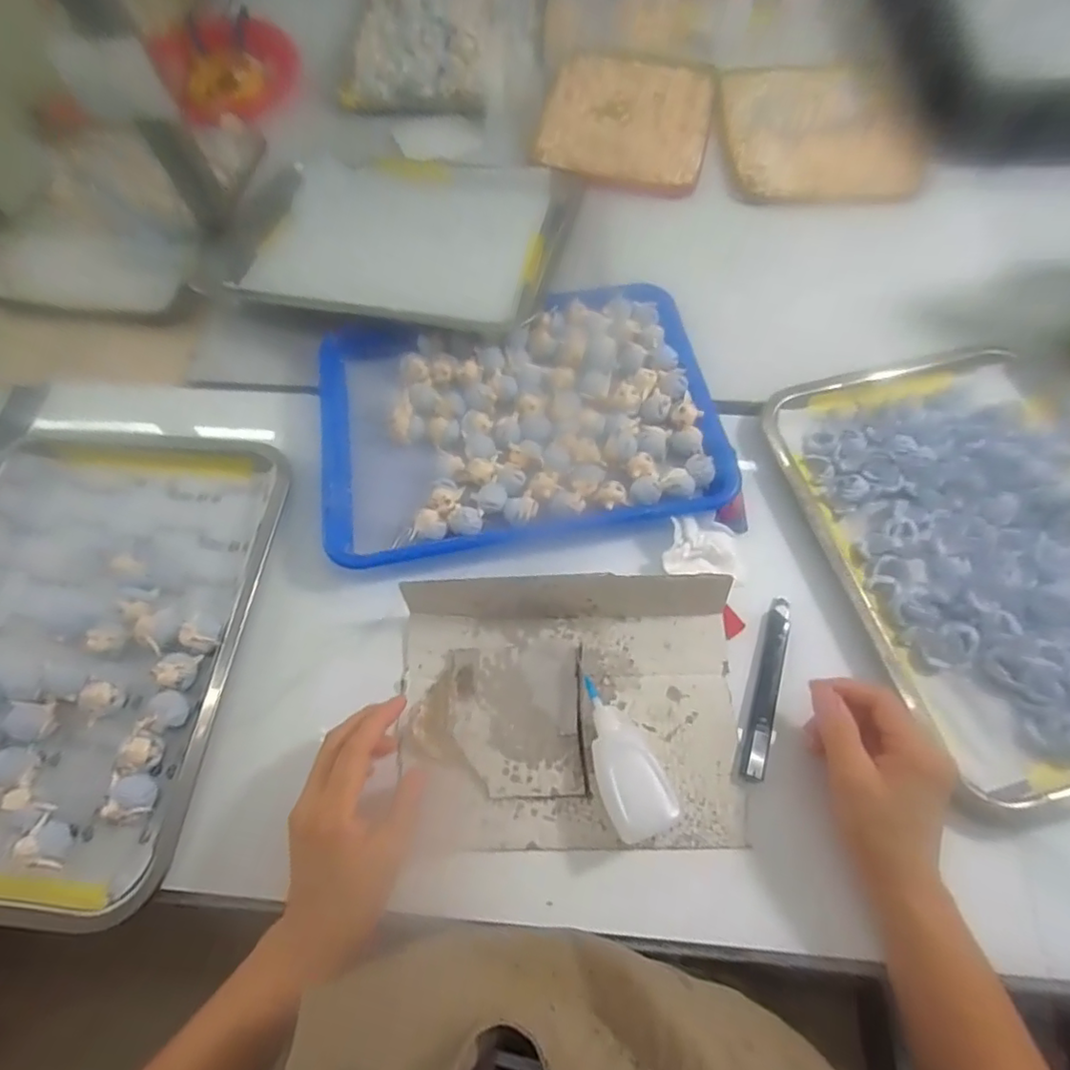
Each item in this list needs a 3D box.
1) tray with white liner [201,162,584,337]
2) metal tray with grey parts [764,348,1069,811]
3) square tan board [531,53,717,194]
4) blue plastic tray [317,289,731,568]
[{"bbox_3d":[-0.149,-0.318,0.600,0.354,0.029,0.264,7,65,5],"label":"tray with white liner"},{"bbox_3d":[0.358,-0.001,0.442,0.246,0.024,0.341,-14,65,-5],"label":"metal tray with grey parts"},{"bbox_3d":[0.111,-0.506,0.702,0.196,0.010,0.275,12,66,7],"label":"square tan board"},{"bbox_3d":[-0.017,-0.103,0.504,0.327,0.022,0.231,-12,65,-4],"label":"blue plastic tray"}]

